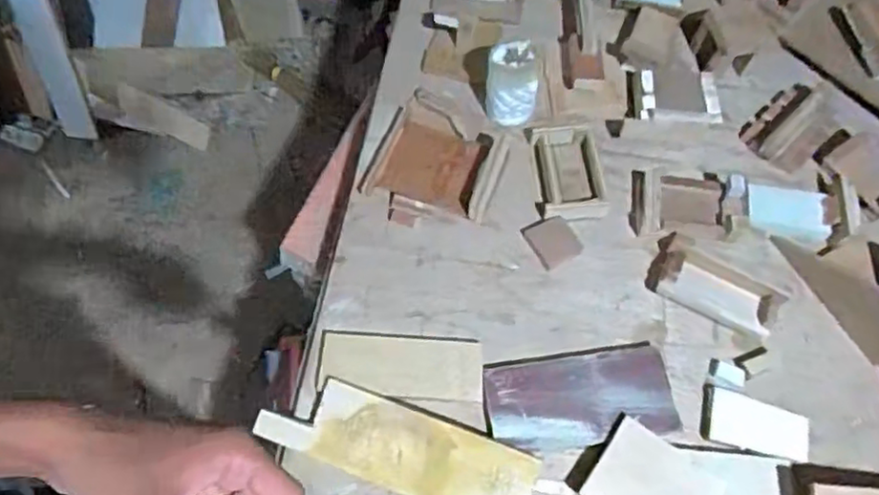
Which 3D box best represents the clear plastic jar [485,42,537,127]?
[{"bbox_3d":[0.091,-0.206,0.804,0.066,0.082,0.050,9,61,3],"label":"clear plastic jar"}]

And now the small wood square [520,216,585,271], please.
[{"bbox_3d":[0.134,-0.007,0.777,0.051,0.014,0.058,-29,67,-15],"label":"small wood square"}]

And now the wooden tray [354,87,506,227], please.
[{"bbox_3d":[0.003,-0.119,0.813,0.153,0.024,0.158,19,64,9],"label":"wooden tray"}]

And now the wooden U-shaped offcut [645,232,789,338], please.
[{"bbox_3d":[0.309,0.041,0.737,0.138,0.022,0.071,25,65,12],"label":"wooden U-shaped offcut"}]

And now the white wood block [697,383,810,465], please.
[{"bbox_3d":[0.324,0.182,0.676,0.103,0.010,0.057,15,64,7],"label":"white wood block"}]

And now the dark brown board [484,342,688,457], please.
[{"bbox_3d":[0.145,0.155,0.687,0.191,0.013,0.099,-8,63,-5],"label":"dark brown board"}]

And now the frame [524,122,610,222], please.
[{"bbox_3d":[0.159,-0.095,0.818,0.077,0.034,0.138,-4,63,-3],"label":"frame"}]

